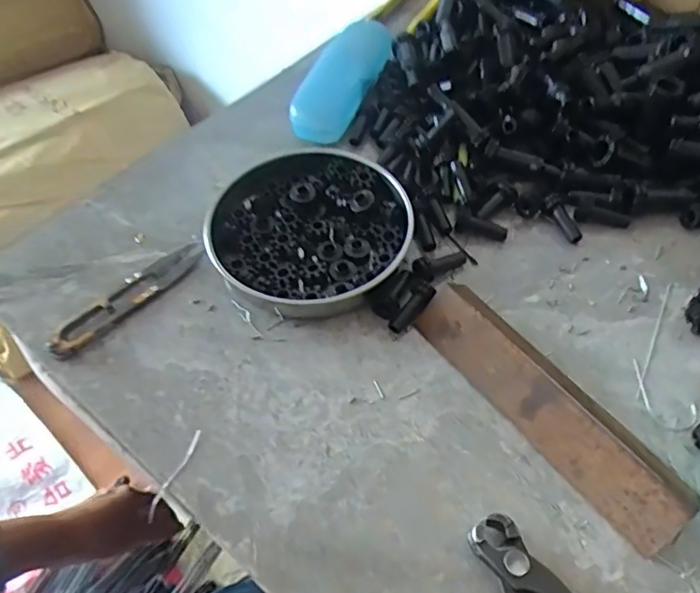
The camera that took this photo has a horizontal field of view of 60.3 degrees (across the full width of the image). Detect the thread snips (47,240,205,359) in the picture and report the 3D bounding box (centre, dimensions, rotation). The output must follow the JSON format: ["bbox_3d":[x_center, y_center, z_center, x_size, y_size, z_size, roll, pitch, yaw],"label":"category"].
[{"bbox_3d":[-0.149,-0.003,0.406,0.118,0.014,0.026,-39,63,-23],"label":"thread snips"}]

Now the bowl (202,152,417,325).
[{"bbox_3d":[-0.027,-0.050,0.421,0.135,0.024,0.134,-1,55,1],"label":"bowl"}]

